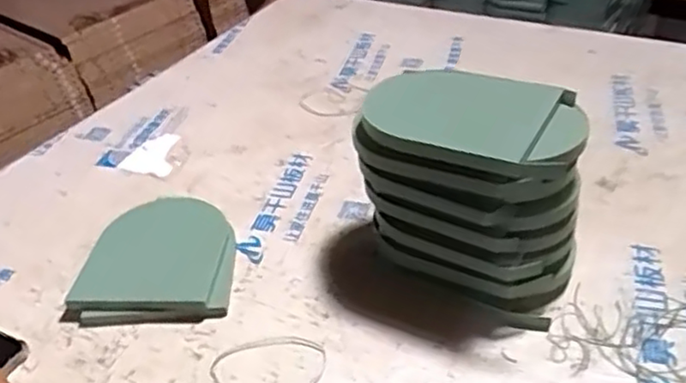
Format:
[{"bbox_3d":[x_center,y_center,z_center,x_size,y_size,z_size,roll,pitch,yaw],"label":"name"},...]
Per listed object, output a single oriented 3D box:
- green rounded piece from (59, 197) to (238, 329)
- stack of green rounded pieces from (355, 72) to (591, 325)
[{"bbox_3d":[-0.204,0.073,0.754,0.163,0.039,0.173,-2,37,3],"label":"green rounded piece"},{"bbox_3d":[0.131,-0.007,0.695,0.219,0.182,0.161,18,43,28],"label":"stack of green rounded pieces"}]

